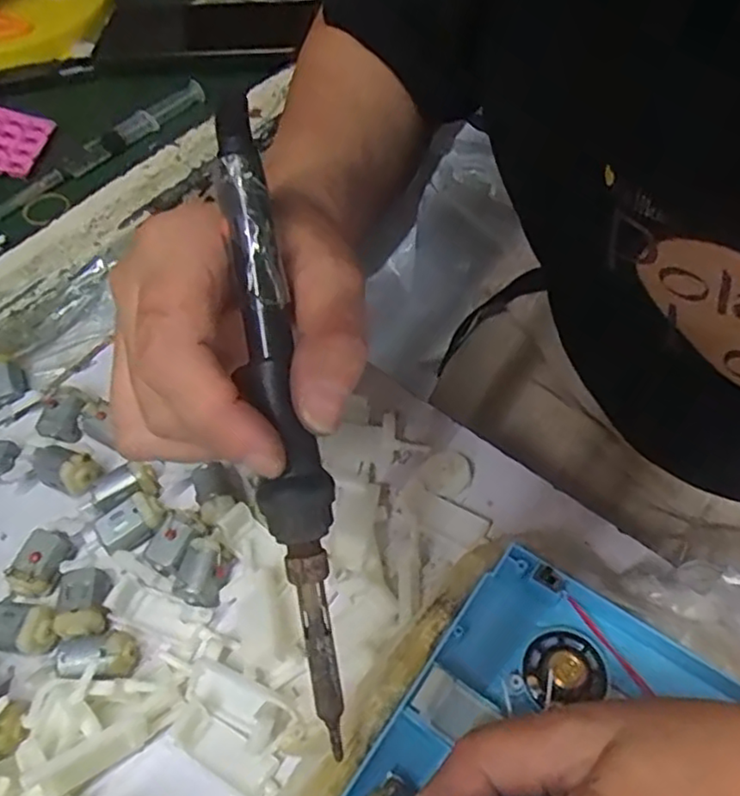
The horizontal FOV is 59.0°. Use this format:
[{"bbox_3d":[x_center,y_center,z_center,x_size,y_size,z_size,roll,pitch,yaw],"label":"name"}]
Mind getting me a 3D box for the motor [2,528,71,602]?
[{"bbox_3d":[-0.147,0.073,0.290,0.020,0.011,0.029,18,59,15],"label":"motor"}]

